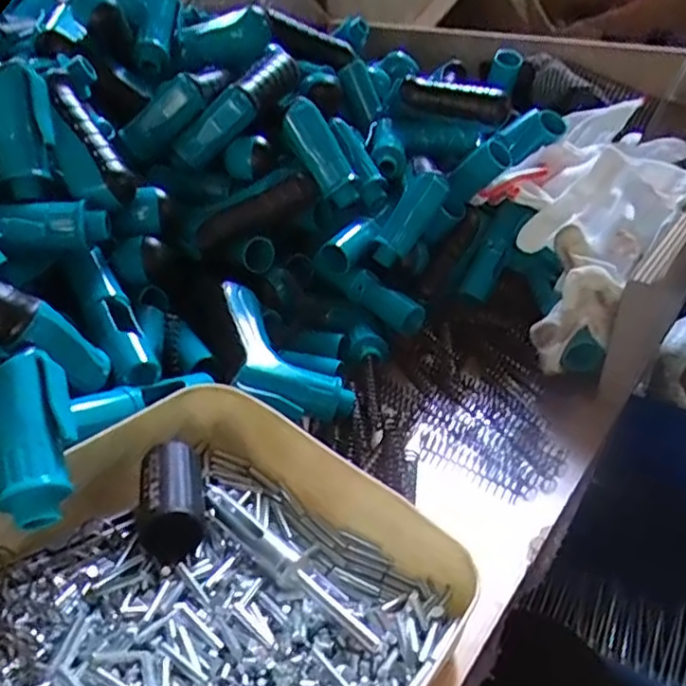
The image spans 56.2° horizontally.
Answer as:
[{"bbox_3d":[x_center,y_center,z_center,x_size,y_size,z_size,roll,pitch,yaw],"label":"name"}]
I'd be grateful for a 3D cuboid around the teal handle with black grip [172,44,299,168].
[{"bbox_3d":[-0.086,-0.187,0.512,0.117,0.030,0.024,-42,38,4],"label":"teal handle with black grip"}]

